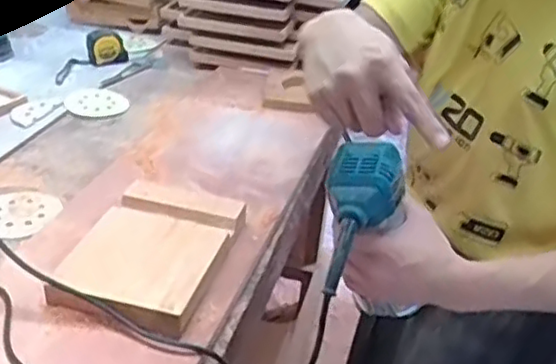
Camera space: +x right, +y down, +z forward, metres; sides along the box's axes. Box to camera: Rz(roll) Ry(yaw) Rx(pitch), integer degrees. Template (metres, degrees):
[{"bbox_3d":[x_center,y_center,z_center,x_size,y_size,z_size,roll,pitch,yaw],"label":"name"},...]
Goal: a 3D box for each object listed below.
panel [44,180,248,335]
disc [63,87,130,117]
[{"bbox_3d":[-0.170,0.089,0.867,0.189,0.046,0.261,11,31,9],"label":"panel"},{"bbox_3d":[-0.358,-0.158,1.323,0.116,0.010,0.120,4,31,-2],"label":"disc"}]

